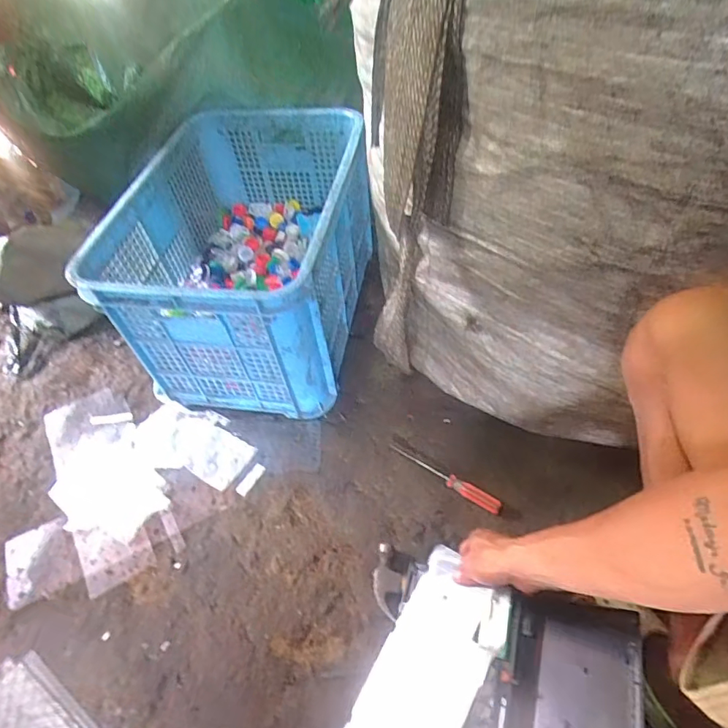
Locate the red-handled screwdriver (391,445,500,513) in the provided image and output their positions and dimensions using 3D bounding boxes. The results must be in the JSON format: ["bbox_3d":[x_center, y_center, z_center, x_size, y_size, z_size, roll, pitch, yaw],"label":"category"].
[{"bbox_3d":[0.128,0.183,0.781,0.195,0.025,0.020,27,58,23],"label":"red-handled screwdriver"}]

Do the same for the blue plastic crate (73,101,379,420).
[{"bbox_3d":[-0.195,-0.184,0.911,0.357,0.346,0.508,9,52,11],"label":"blue plastic crate"}]

